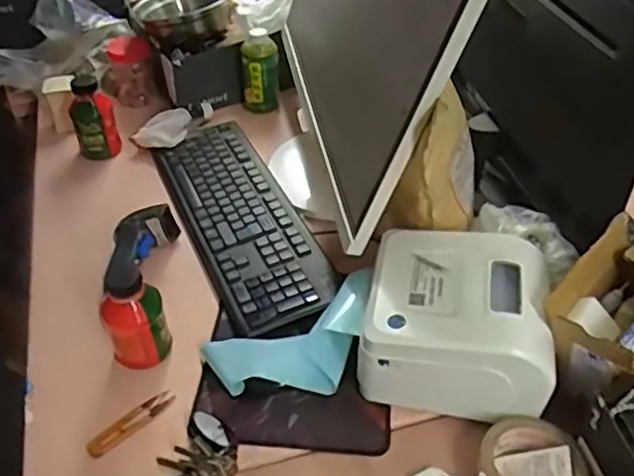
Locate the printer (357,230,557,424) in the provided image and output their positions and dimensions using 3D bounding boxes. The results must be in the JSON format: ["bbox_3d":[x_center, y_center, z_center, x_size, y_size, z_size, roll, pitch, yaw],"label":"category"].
[{"bbox_3d":[0.153,0.098,0.729,0.188,0.148,0.163,6,44,9],"label":"printer"}]

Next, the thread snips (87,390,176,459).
[{"bbox_3d":[-0.205,0.203,0.724,0.104,0.006,0.024,-34,52,-29],"label":"thread snips"}]

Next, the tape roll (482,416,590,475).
[{"bbox_3d":[0.209,0.228,0.653,0.093,0.054,0.094,-1,43,1],"label":"tape roll"}]

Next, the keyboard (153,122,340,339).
[{"bbox_3d":[-0.108,-0.027,0.944,0.150,0.033,0.425,-18,45,-16],"label":"keyboard"}]

